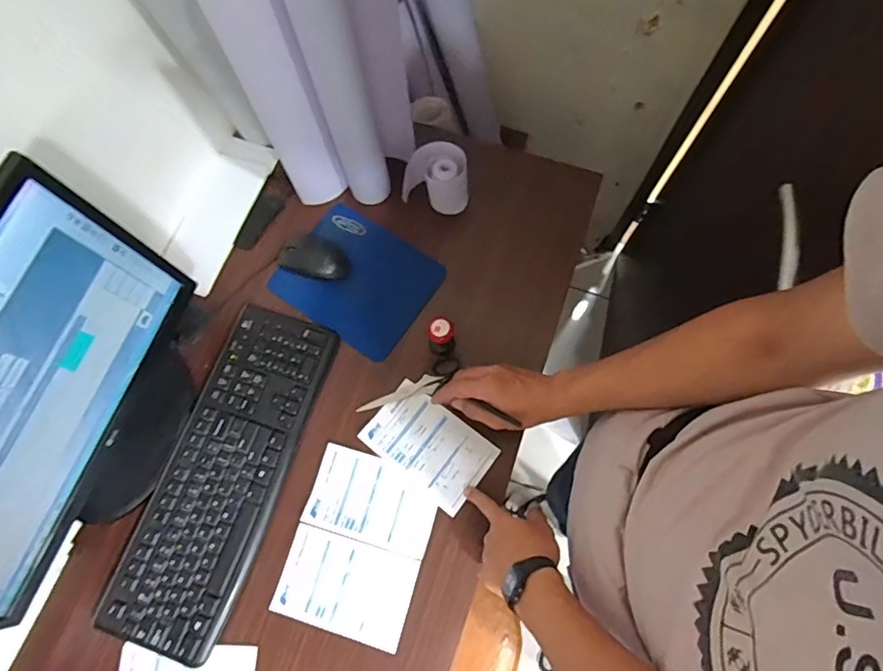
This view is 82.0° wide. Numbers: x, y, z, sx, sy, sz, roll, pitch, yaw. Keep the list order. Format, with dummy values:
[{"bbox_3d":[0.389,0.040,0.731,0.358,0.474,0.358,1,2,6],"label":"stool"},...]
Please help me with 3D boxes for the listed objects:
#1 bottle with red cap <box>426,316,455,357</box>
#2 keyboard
[{"bbox_3d":[-0.001,0.003,0.688,0.035,0.071,0.034,-1,72,1],"label":"bottle with red cap"},{"bbox_3d":[-0.284,0.174,0.670,0.152,0.019,0.433,18,74,7],"label":"keyboard"}]

